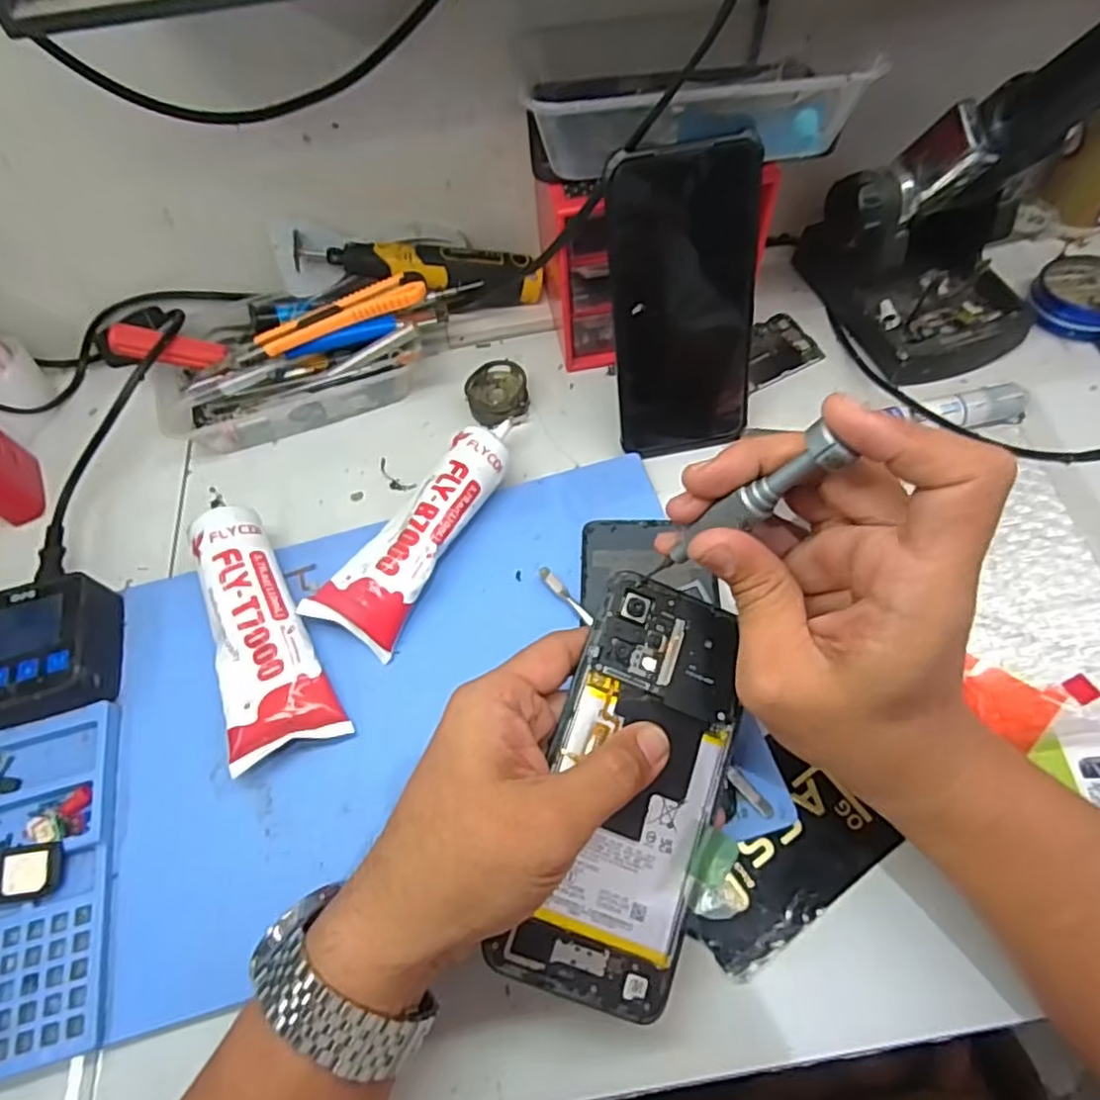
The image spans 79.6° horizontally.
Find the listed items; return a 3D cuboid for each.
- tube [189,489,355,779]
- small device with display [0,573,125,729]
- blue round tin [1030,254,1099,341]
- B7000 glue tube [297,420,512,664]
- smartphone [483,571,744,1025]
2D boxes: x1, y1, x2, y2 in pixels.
[{"bbox_3d":[-0.155,0.038,0.347,0.053,0.036,0.143,-24,62,-9],"label":"tube"},{"bbox_3d":[-0.271,0.056,0.344,0.071,0.031,0.075,-16,61,-5],"label":"small device with display"},{"bbox_3d":[0.356,-0.168,0.437,0.061,0.015,0.070,38,70,22],"label":"blue round tin"},{"bbox_3d":[-0.071,-0.014,0.370,0.048,0.035,0.145,27,66,17],"label":"B7000 glue tube"},{"bbox_3d":[0.036,0.093,0.270,0.071,0.004,0.163,21,71,-4],"label":"smartphone"}]

